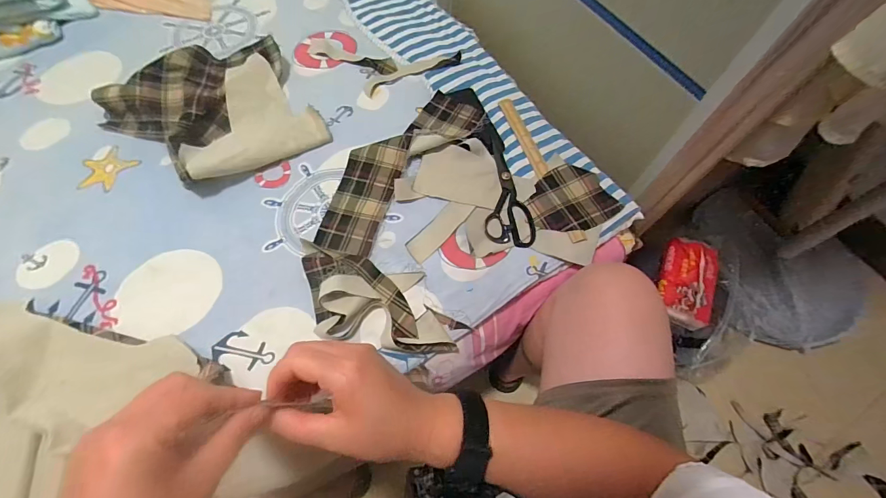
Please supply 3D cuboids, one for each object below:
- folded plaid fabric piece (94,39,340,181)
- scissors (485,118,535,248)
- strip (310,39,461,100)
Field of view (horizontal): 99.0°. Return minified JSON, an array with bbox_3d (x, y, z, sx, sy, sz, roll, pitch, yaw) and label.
[{"bbox_3d":[-0.430,-0.257,0.702,0.334,0.057,0.336,-30,69,-15],"label":"folded plaid fabric piece"},{"bbox_3d":[0.114,-0.125,0.682,0.081,0.011,0.263,1,65,-1],"label":"scissors"},{"bbox_3d":[-0.133,-0.376,0.782,0.319,0.024,0.140,9,65,3],"label":"strip"}]

